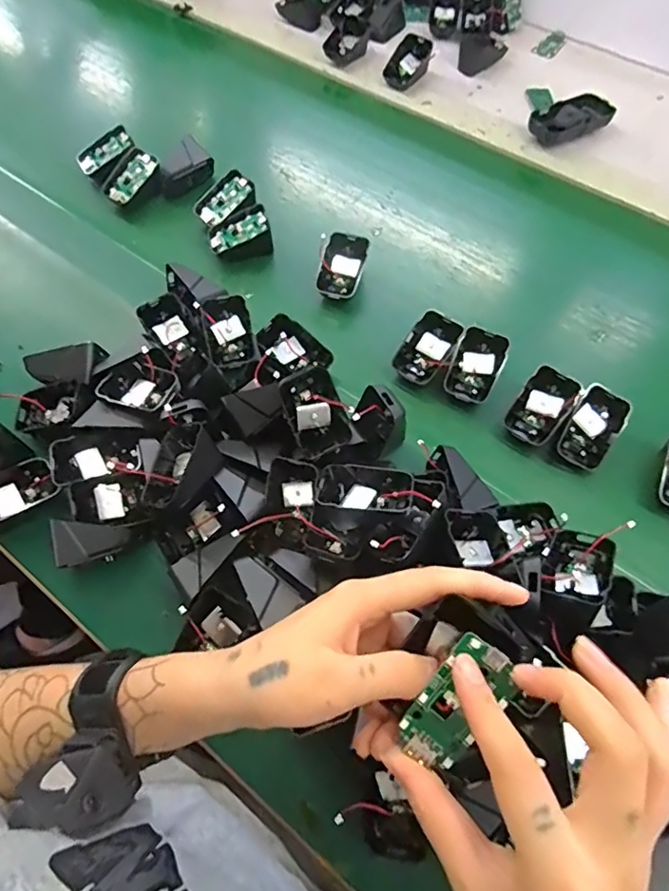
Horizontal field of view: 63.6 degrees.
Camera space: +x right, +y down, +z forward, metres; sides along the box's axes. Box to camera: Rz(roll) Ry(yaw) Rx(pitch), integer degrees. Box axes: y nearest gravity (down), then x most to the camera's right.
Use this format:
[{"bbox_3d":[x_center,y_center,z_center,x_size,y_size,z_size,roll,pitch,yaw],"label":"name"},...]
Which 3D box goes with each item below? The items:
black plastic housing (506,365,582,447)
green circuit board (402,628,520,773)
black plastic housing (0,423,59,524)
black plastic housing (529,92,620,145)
[{"bbox_3d":[0.186,-0.032,0.485,0.047,0.044,0.061,33,69,17],"label":"black plastic housing"},{"bbox_3d":[0.056,0.118,0.245,0.030,0.007,0.060,38,96,18],"label":"green circuit board"},{"bbox_3d":[-0.287,0.028,0.460,0.071,0.037,0.085,-41,69,-16],"label":"black plastic housing"},{"bbox_3d":[0.298,-0.409,0.683,0.117,0.033,0.057,-28,66,-11],"label":"black plastic housing"}]

